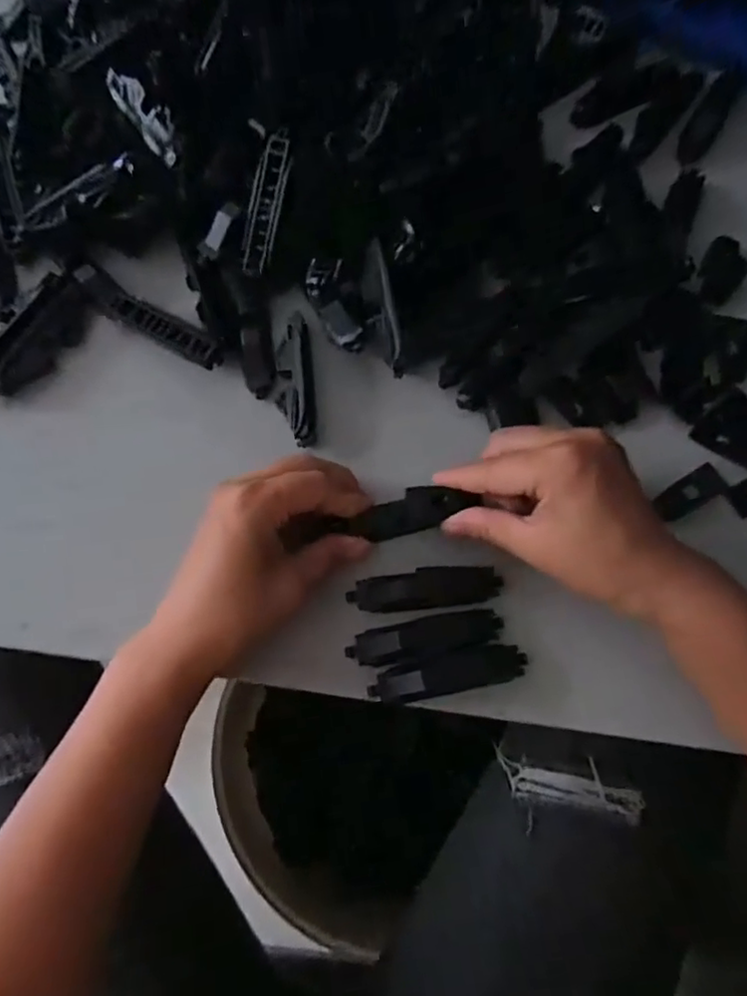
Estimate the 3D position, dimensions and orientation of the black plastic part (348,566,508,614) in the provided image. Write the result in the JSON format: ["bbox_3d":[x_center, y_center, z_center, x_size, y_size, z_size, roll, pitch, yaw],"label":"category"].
[{"bbox_3d":[0.028,0.050,0.353,0.081,0.006,0.021,-6,77,-2],"label":"black plastic part"}]

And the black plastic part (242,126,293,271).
[{"bbox_3d":[-0.061,-0.167,0.367,0.019,0.007,0.076,17,104,4],"label":"black plastic part"}]

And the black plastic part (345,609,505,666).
[{"bbox_3d":[0.027,0.074,0.346,0.081,0.008,0.020,-12,77,-3],"label":"black plastic part"}]

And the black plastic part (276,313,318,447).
[{"bbox_3d":[-0.045,-0.070,0.373,0.021,0.013,0.076,-2,77,-1],"label":"black plastic part"}]

